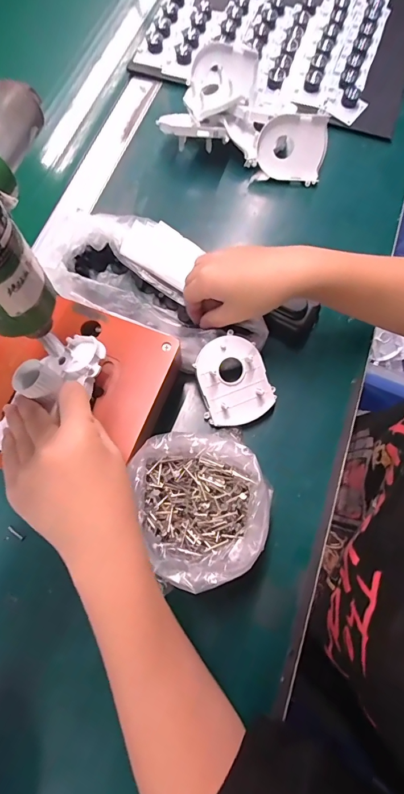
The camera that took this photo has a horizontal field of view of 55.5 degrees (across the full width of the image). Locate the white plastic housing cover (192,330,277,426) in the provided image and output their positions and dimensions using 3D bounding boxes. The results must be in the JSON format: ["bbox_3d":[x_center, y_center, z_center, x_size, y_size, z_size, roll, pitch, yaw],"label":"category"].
[{"bbox_3d":[0.028,-0.016,0.367,0.069,0.010,0.082,-29,100,-5],"label":"white plastic housing cover"}]

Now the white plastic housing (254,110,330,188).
[{"bbox_3d":[0.108,-0.297,0.455,0.078,0.068,0.016,10,33,-2],"label":"white plastic housing"}]

